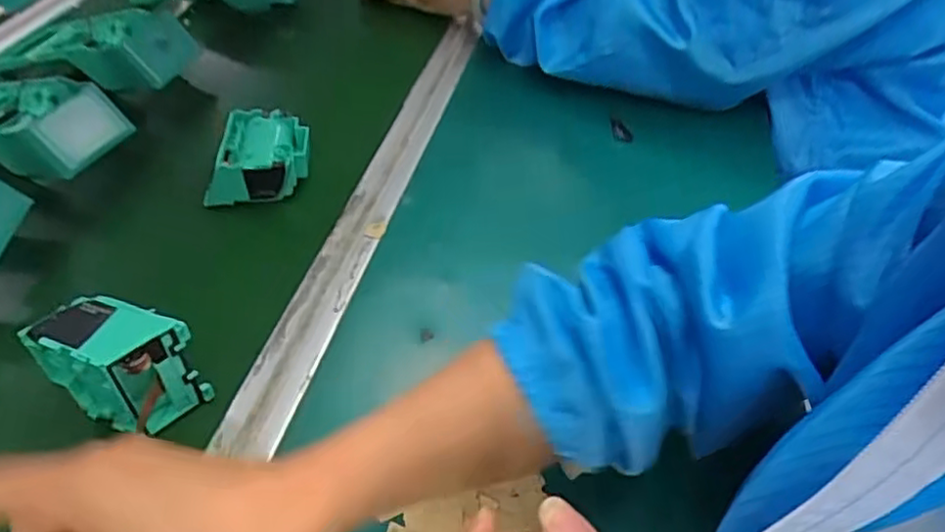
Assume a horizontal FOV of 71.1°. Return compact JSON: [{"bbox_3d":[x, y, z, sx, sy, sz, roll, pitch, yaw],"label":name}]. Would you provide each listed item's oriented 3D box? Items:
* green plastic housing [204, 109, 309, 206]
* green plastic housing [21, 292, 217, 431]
[{"bbox_3d":[-0.167,-0.082,0.522,0.073,0.050,0.068,-1,47,-4],"label":"green plastic housing"},{"bbox_3d":[-0.194,0.057,0.366,0.073,0.076,0.039,17,48,12],"label":"green plastic housing"}]

